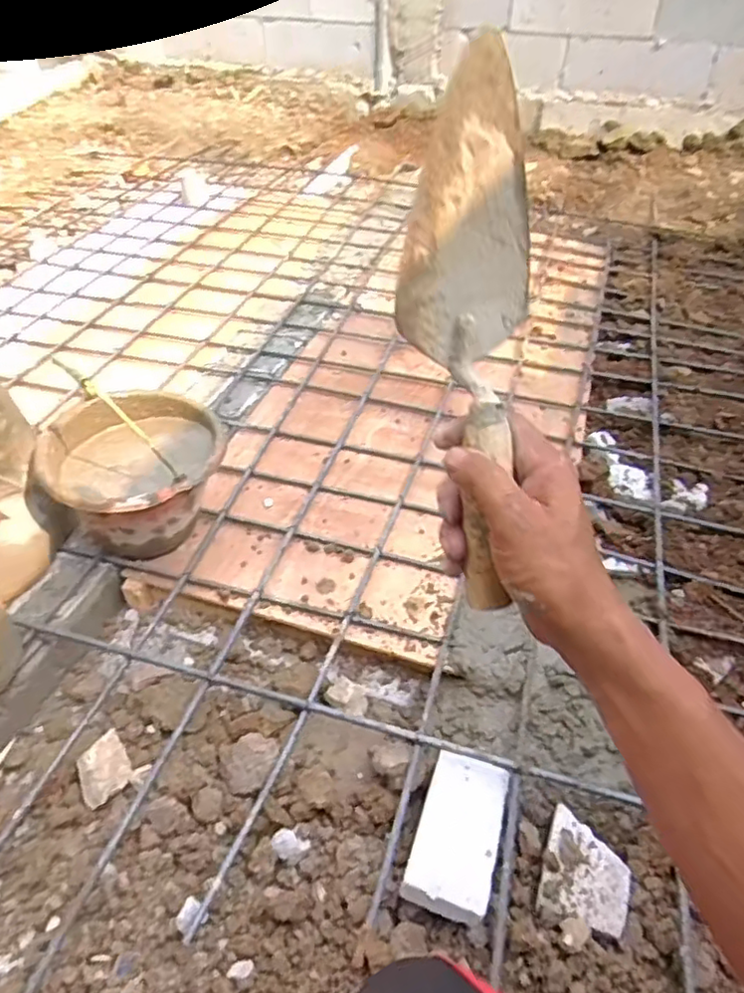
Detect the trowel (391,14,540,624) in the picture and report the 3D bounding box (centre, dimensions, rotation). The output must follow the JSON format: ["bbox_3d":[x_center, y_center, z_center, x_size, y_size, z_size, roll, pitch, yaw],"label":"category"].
[{"bbox_3d":[0.056,-0.084,0.370,0.077,0.289,0.045,-2,11,-2],"label":"trowel"}]

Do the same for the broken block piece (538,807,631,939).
[{"bbox_3d":[0.265,0.456,0.795,0.097,0.028,0.122,14,46,15],"label":"broken block piece"}]

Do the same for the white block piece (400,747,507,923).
[{"bbox_3d":[0.110,0.420,0.816,0.104,0.044,0.192,14,45,14],"label":"white block piece"}]

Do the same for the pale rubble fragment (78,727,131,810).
[{"bbox_3d":[-0.369,0.372,0.891,0.066,0.022,0.083,-19,75,-32],"label":"pale rubble fragment"}]

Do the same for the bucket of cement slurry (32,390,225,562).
[{"bbox_3d":[-0.383,-0.026,1.093,0.274,0.207,0.254,0,44,0],"label":"bucket of cement slurry"}]

